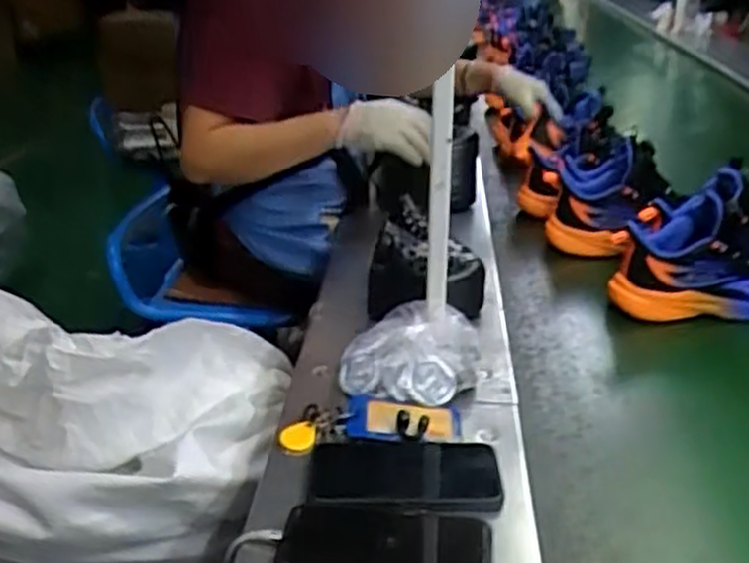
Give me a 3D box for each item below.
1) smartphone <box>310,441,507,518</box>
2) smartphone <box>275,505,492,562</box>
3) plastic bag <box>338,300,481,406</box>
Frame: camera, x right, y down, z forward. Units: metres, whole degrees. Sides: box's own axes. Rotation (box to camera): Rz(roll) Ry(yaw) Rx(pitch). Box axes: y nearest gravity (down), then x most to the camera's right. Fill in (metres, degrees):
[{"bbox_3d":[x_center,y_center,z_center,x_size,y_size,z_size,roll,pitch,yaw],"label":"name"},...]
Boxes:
[{"bbox_3d":[0.027,0.167,0.690,0.162,0.012,0.089,0,28,1],"label":"smartphone"},{"bbox_3d":[0.008,0.204,0.613,0.161,0.012,0.081,3,28,8],"label":"smartphone"},{"bbox_3d":[0.038,0.074,0.833,0.139,0.057,0.118,5,28,11],"label":"plastic bag"}]

